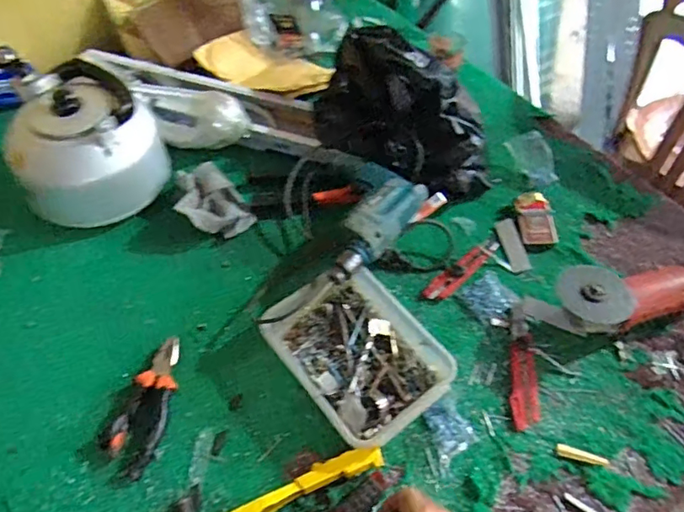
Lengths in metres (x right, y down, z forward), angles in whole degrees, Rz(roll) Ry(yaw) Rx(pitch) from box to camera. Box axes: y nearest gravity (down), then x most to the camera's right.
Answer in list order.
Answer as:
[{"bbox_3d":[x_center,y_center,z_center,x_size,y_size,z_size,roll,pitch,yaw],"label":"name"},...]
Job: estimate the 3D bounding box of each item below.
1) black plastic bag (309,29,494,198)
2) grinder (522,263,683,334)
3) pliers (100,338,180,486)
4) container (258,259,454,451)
[{"bbox_3d":[0.108,-0.225,0.895,0.310,0.142,0.196,30,60,16],"label":"black plastic bag"},{"bbox_3d":[0.415,0.056,0.761,0.274,0.092,0.081,-7,57,-8],"label":"grinder"},{"bbox_3d":[-0.244,0.191,0.701,0.063,0.016,0.179,19,57,9],"label":"pliers"},{"bbox_3d":[0.020,0.123,0.714,0.165,0.049,0.211,-33,64,-22],"label":"container"}]

